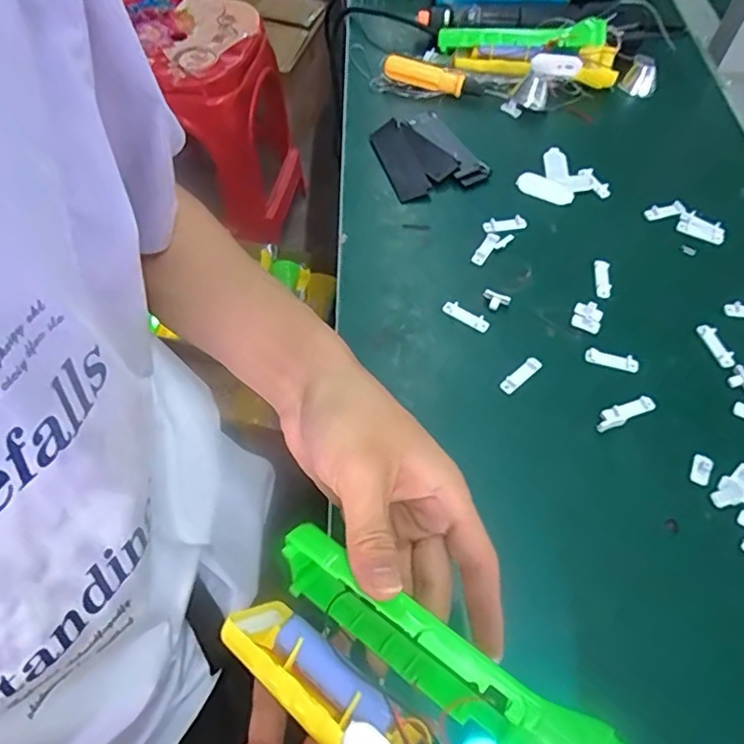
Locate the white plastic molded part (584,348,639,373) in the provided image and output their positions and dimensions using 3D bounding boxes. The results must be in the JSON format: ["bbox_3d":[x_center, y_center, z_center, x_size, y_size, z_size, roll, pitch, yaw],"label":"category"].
[{"bbox_3d":[0.174,-0.009,0.420,0.038,0.004,0.011,15,61,8],"label":"white plastic molded part"}]

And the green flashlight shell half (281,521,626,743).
[{"bbox_3d":[0.024,0.121,0.244,0.160,0.045,0.029,25,61,32],"label":"green flashlight shell half"}]

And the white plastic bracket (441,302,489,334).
[{"bbox_3d":[0.071,-0.043,0.438,0.036,0.008,0.011,28,64,15],"label":"white plastic bracket"}]

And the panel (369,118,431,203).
[{"bbox_3d":[0.024,-0.192,0.525,0.030,0.004,0.095,-20,62,-1],"label":"panel"}]

